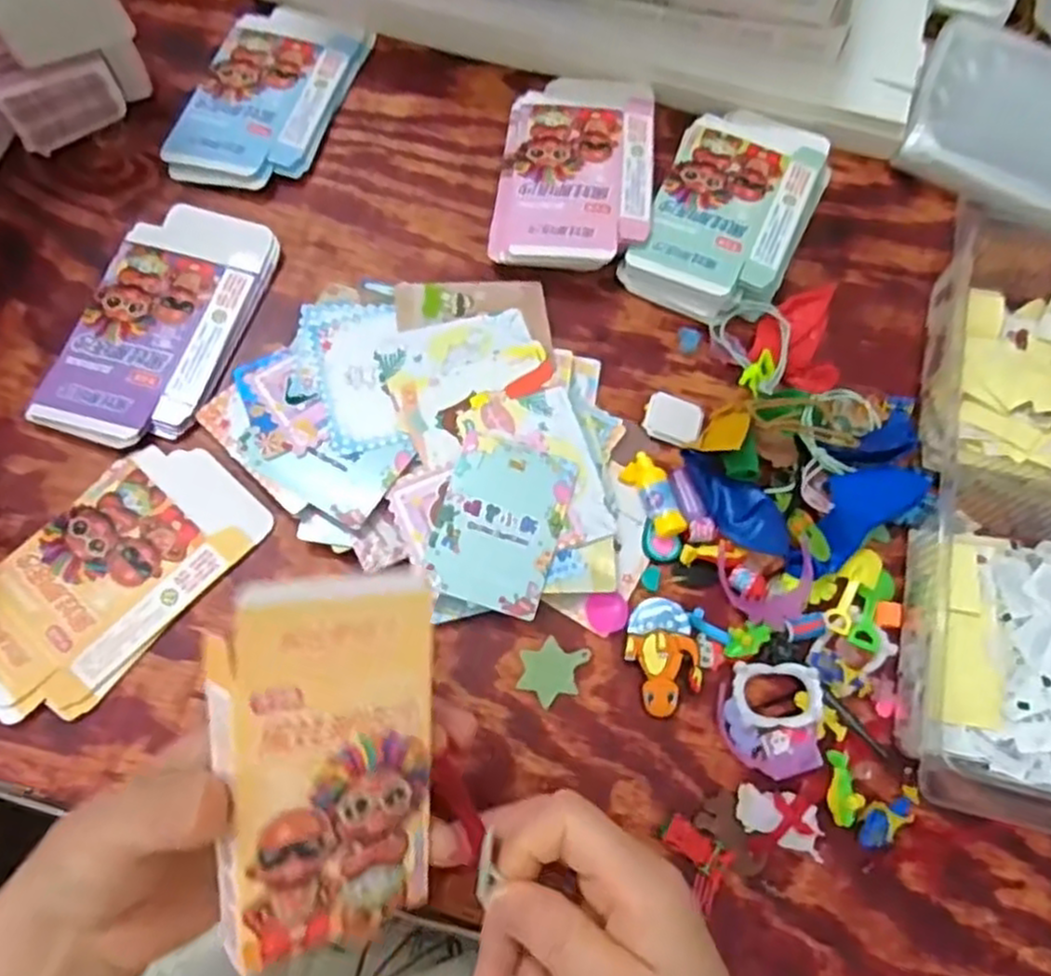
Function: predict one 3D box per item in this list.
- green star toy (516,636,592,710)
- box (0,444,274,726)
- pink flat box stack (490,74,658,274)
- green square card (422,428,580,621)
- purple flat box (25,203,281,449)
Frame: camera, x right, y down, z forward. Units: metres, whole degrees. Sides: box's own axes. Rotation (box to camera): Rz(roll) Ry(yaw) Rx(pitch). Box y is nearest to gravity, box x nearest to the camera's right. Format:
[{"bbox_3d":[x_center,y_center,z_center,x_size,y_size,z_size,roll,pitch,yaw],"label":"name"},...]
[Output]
[{"bbox_3d":[0.013,0.092,0.377,0.031,0.004,0.032,21,72,5],"label":"green star toy"},{"bbox_3d":[-0.214,0.043,0.378,0.087,0.006,0.153,40,75,11],"label":"box"},{"bbox_3d":[0.032,-0.197,0.464,0.093,0.018,0.150,8,71,1],"label":"pink flat box stack"},{"bbox_3d":[-0.013,0.017,0.385,0.062,0.004,0.086,18,74,-1],"label":"green square card"},{"bbox_3d":[-0.207,-0.094,0.425,0.088,0.007,0.151,16,72,4],"label":"purple flat box"}]

